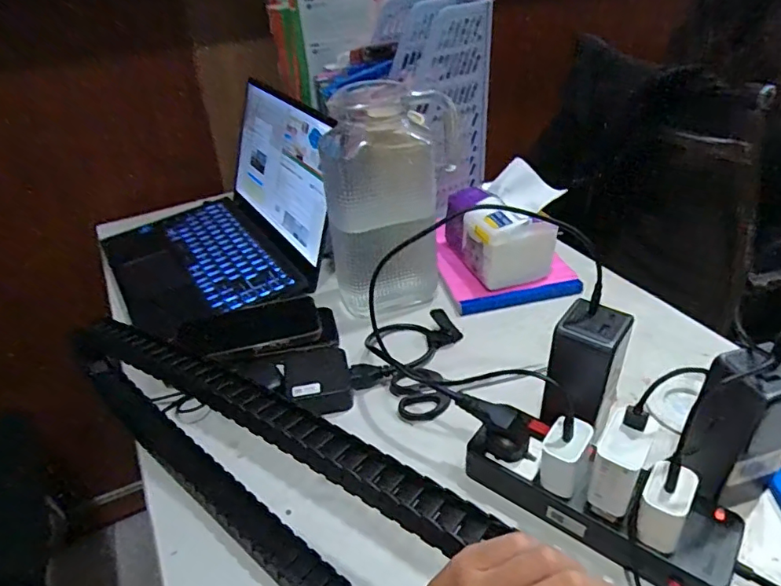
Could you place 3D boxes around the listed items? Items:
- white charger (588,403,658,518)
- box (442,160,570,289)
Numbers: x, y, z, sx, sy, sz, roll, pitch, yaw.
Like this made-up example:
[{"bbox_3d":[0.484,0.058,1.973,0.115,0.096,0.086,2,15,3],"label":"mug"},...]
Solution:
[{"bbox_3d":[0.155,0.114,0.362,0.027,0.058,0.041,20,41,30],"label":"white charger"},{"bbox_3d":[0.144,-0.089,0.672,0.104,0.102,0.127,-10,35,-11],"label":"box"}]

